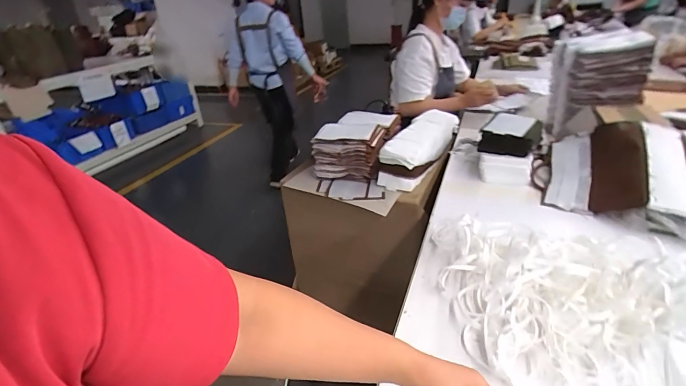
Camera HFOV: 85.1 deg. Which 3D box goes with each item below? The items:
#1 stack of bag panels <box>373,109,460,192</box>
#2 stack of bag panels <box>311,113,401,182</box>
[{"bbox_3d":[0.268,-0.161,1.286,0.146,0.157,0.462,11,31,28],"label":"stack of bag panels"},{"bbox_3d":[0.053,-0.159,1.333,0.237,0.173,0.316,7,30,22],"label":"stack of bag panels"}]

